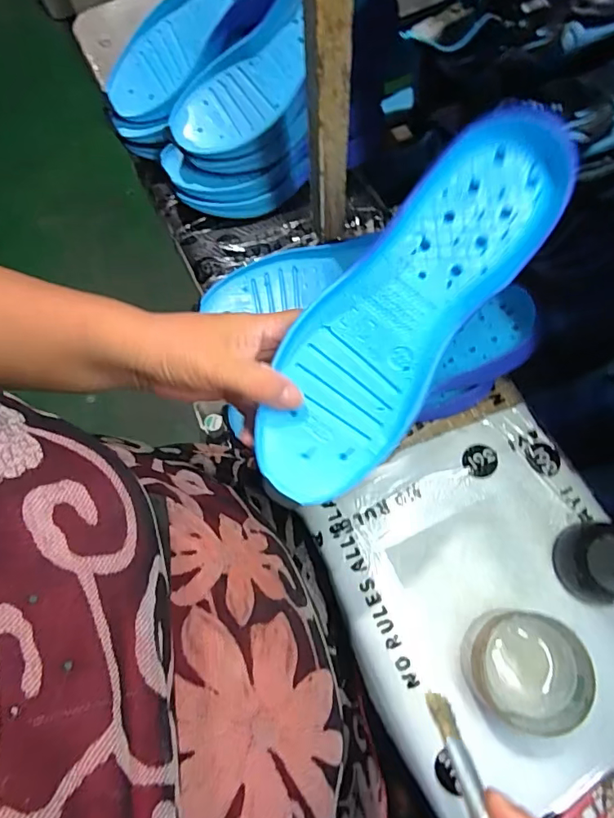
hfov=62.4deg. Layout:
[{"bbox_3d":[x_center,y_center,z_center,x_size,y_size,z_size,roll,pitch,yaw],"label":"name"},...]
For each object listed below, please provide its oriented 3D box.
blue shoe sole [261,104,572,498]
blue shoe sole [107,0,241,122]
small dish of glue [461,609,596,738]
[{"bbox_3d":[0.053,-0.056,0.304,0.086,0.030,0.248,38,102,13],"label":"blue shoe sole"},{"bbox_3d":[-0.117,-0.409,0.527,0.245,0.032,0.089,-35,72,23],"label":"blue shoe sole"},{"bbox_3d":[0.172,0.203,0.399,0.084,0.049,0.080,-1,72,2],"label":"small dish of glue"}]

